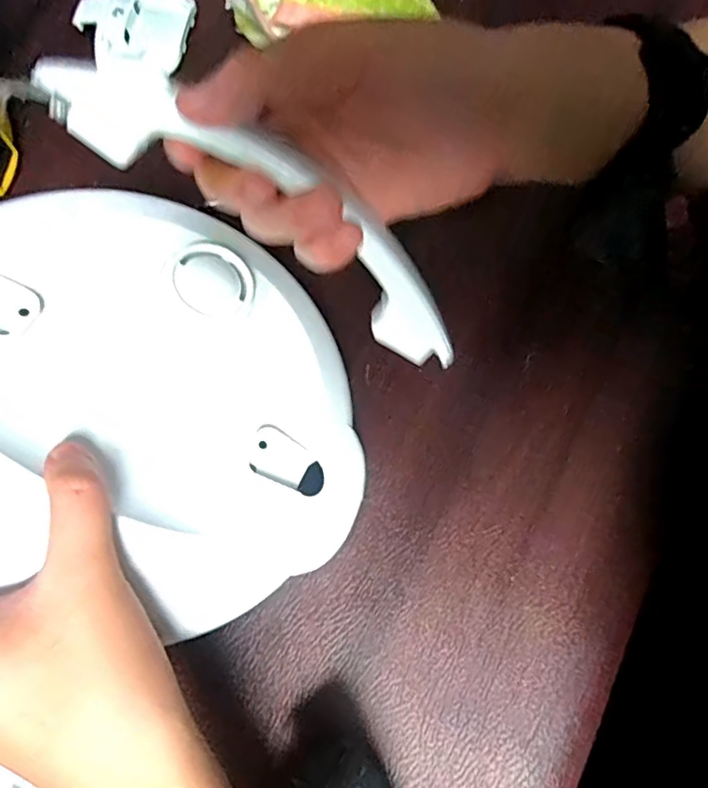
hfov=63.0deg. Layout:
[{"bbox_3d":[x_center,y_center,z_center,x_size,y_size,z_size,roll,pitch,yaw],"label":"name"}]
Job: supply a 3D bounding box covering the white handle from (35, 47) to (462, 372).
[{"bbox_3d":[-0.025,-0.065,0.207,0.169,0.033,0.028,33,71,-21],"label":"white handle"}]

